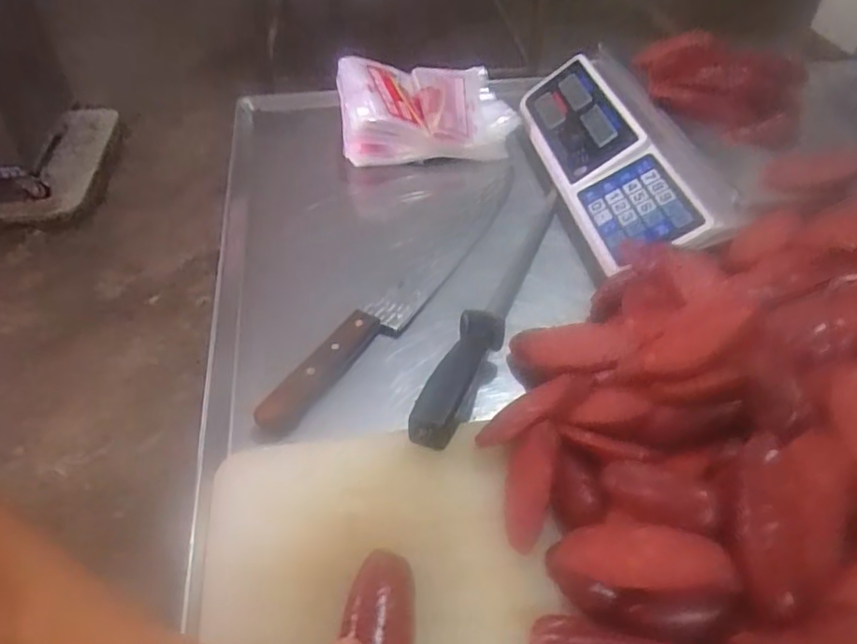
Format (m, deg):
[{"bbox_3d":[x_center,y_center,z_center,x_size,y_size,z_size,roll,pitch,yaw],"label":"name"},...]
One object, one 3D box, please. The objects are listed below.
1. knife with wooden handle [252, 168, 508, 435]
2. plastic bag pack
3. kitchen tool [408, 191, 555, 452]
[{"bbox_3d":[-0.006,-0.037,0.573,0.041,0.019,0.393,24,50,22],"label":"knife with wooden handle"},{"bbox_3d":[-0.006,-0.265,0.750,0.200,0.067,0.188,-4,44,-9],"label":"plastic bag pack"},{"bbox_3d":[0.064,-0.024,0.529,0.033,0.042,0.335,19,45,14],"label":"kitchen tool"}]

